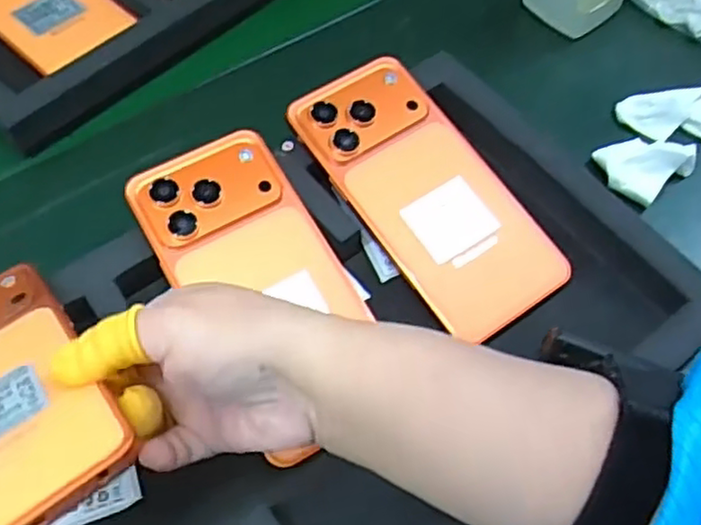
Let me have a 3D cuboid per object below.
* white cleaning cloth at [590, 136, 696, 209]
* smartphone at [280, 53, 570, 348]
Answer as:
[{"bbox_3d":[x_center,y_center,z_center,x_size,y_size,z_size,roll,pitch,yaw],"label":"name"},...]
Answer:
[{"bbox_3d":[0.167,-0.058,0.397,0.041,0.025,0.044,-30,62,-22],"label":"white cleaning cloth"},{"bbox_3d":[0.040,-0.038,0.363,0.074,0.012,0.159,-32,75,-19],"label":"smartphone"}]

